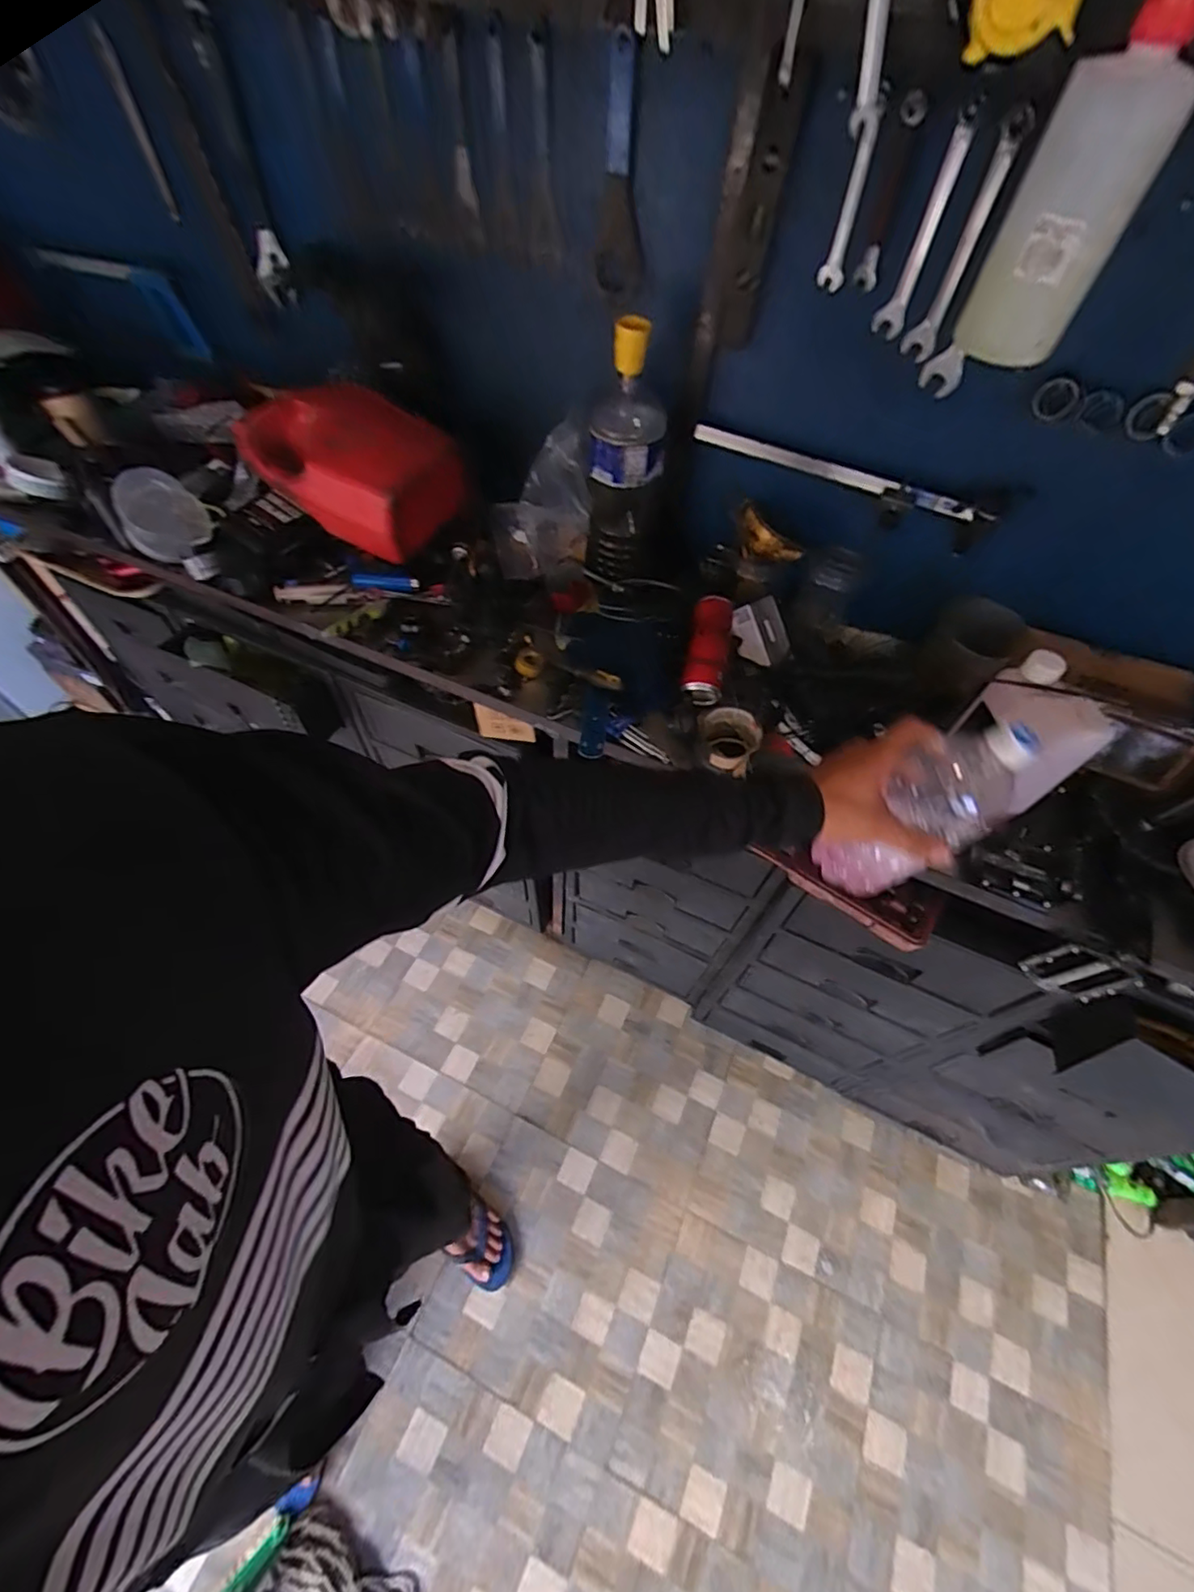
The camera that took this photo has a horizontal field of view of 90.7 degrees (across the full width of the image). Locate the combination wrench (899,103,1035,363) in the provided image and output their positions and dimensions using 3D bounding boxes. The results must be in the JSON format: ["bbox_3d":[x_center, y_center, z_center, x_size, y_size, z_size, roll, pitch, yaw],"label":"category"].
[{"bbox_3d":[0.360,-0.545,0.587,0.032,0.183,0.015,31,60,17],"label":"combination wrench"}]

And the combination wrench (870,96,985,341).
[{"bbox_3d":[0.327,-0.564,0.591,0.030,0.166,0.010,4,56,0],"label":"combination wrench"}]

